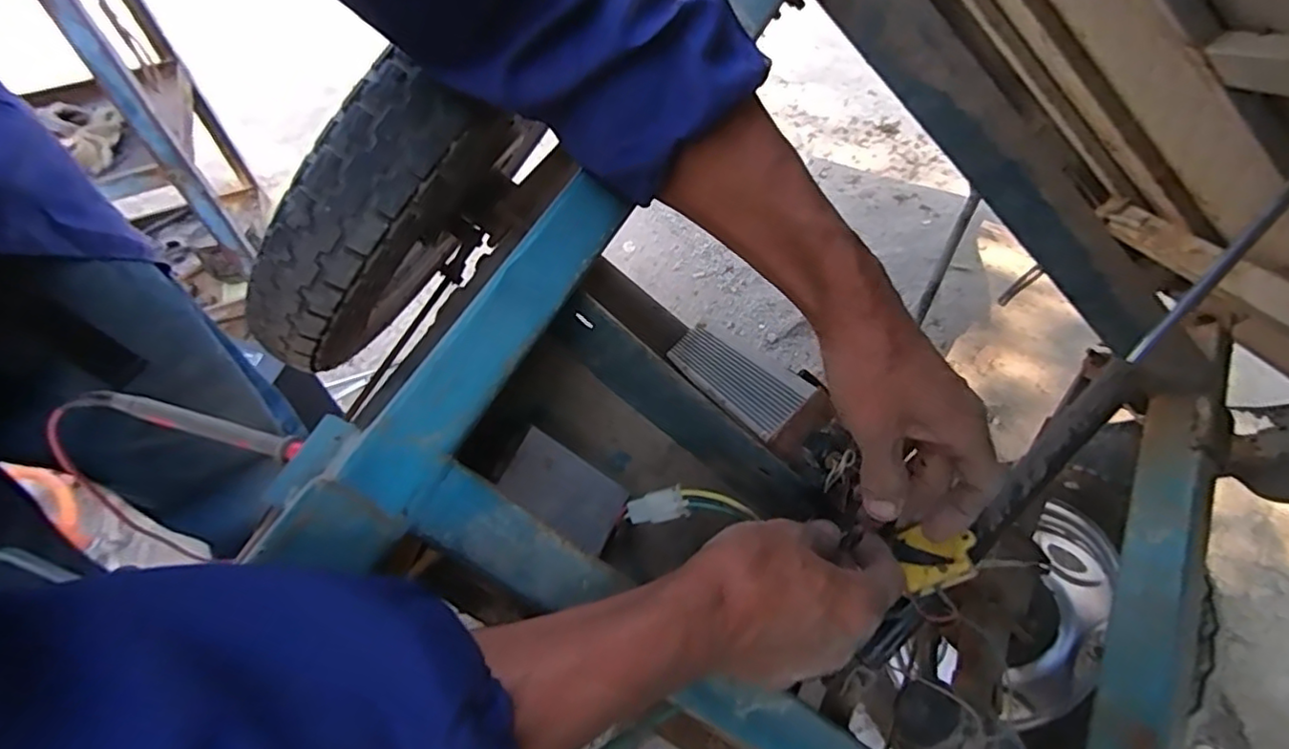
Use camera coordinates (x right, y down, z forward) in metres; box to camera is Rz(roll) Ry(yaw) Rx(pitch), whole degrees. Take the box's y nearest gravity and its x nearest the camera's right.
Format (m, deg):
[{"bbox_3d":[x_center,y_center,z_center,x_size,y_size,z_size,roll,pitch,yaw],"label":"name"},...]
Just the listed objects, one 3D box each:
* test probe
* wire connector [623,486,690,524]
[{"bbox_3d":[-0.245,0.025,0.329,0.125,0.018,0.014,9,55,8],"label":"test probe"},{"bbox_3d":[0.007,0.077,0.361,0.038,0.010,0.018,-18,82,23],"label":"wire connector"}]

